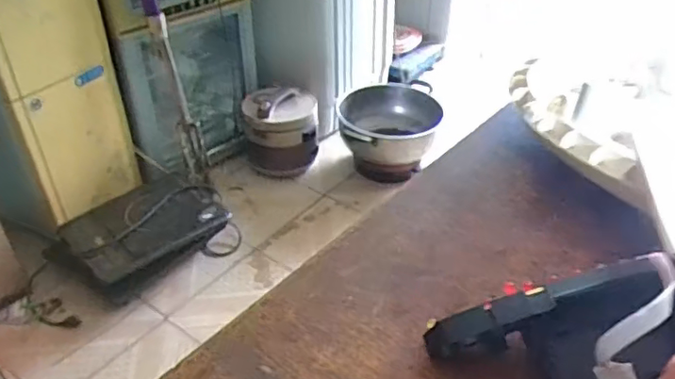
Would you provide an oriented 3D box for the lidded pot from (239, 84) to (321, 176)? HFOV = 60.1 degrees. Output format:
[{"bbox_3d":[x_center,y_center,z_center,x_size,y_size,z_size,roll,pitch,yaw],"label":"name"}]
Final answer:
[{"bbox_3d":[-0.164,-0.171,1.741,0.216,0.207,0.245,-3,37,-3],"label":"lidded pot"}]

